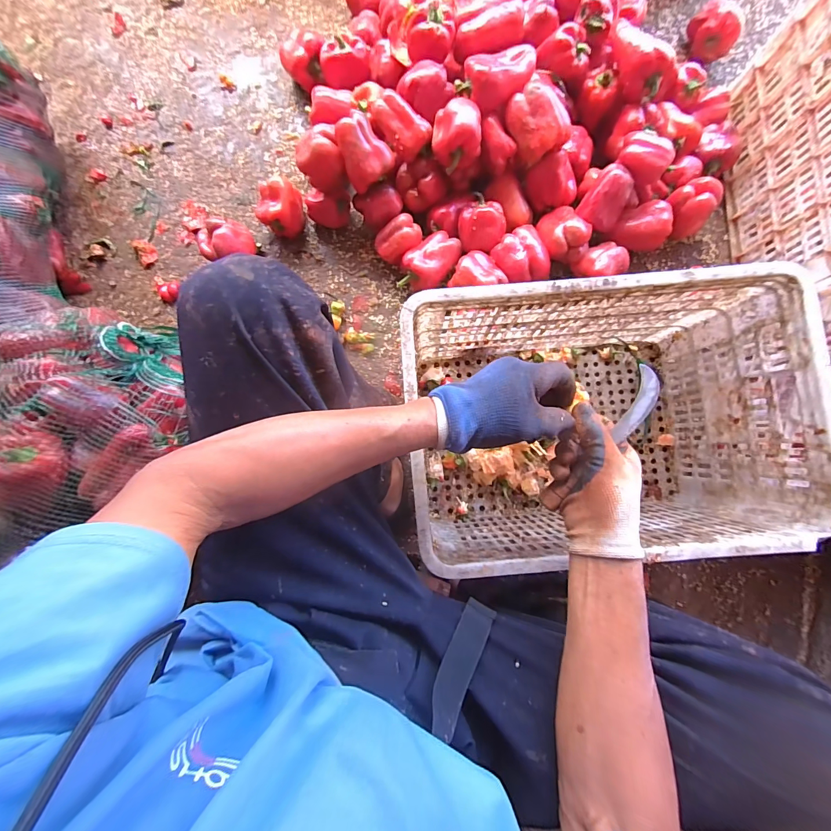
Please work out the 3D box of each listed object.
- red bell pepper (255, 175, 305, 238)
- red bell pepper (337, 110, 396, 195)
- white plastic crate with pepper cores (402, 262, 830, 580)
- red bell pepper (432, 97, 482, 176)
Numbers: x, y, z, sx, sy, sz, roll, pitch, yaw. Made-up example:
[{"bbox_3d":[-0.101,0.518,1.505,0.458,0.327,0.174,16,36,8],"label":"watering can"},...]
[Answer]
[{"bbox_3d":[-0.268,-0.413,0.757,0.094,0.092,0.086,0,85,0],"label":"red bell pepper"},{"bbox_3d":[-0.087,-0.468,0.662,0.086,0.064,0.101,-21,85,-1],"label":"red bell pepper"},{"bbox_3d":[0.240,0.010,0.575,0.491,0.282,0.336,-5,85,0],"label":"white plastic crate with pepper cores"},{"bbox_3d":[0.071,-0.488,0.646,0.084,0.067,0.079,-9,85,0],"label":"red bell pepper"}]

